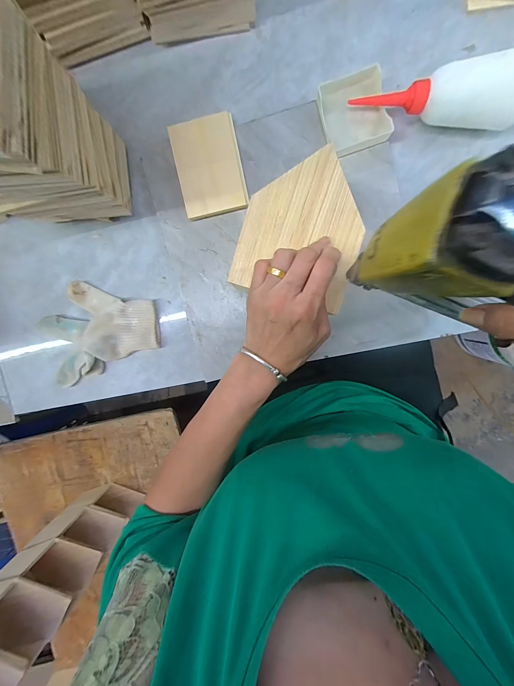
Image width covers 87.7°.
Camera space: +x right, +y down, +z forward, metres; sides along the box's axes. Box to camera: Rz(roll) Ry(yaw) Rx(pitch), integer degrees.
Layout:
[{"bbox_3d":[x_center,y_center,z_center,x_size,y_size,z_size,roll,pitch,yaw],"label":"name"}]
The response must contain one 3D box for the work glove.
[{"bbox_3d":[-0.217,-0.023,0.360,0.160,0.034,0.120,-20,93,5],"label":"work glove"}]

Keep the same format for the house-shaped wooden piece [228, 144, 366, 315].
[{"bbox_3d":[0.046,-0.114,0.266,0.116,0.006,0.138,16,96,2],"label":"house-shaped wooden piece"}]

